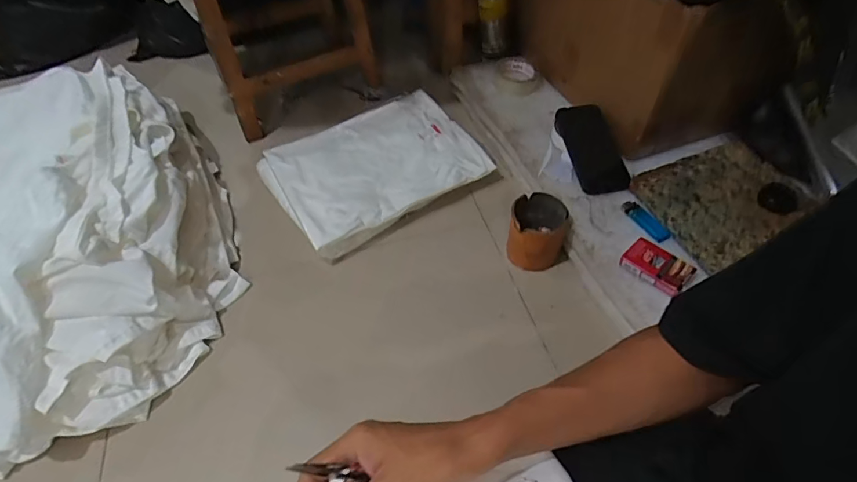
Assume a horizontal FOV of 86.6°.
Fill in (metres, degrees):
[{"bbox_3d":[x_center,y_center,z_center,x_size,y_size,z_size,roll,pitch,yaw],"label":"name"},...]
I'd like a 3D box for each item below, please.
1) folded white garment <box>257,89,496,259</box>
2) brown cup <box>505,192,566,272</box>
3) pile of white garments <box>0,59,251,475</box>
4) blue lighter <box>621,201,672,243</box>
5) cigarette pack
[{"bbox_3d":[-0.100,-0.137,0.833,0.349,0.052,0.266,-27,54,-15],"label":"folded white garment"},{"bbox_3d":[0.163,-0.016,0.683,0.078,0.082,0.083,-3,52,4],"label":"brown cup"},{"bbox_3d":[-0.591,-0.010,0.702,0.492,0.173,0.642,-23,54,-12],"label":"pile of white garments"},{"bbox_3d":[0.319,-0.031,0.671,0.025,0.006,0.079,-26,54,-14],"label":"blue lighter"},{"bbox_3d":[0.309,0.033,0.616,0.058,0.018,0.081,-36,57,-21],"label":"cigarette pack"}]

